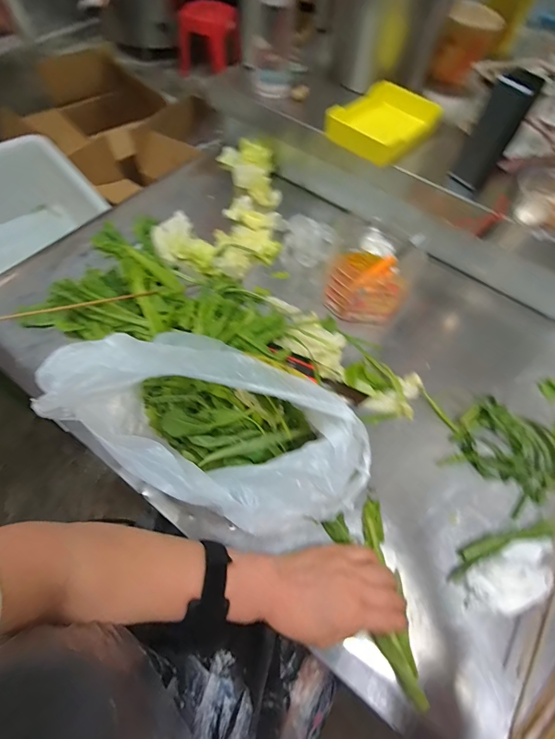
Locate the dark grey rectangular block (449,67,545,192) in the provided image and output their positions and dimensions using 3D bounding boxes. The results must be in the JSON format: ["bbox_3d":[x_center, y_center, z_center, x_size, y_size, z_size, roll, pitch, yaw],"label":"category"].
[{"bbox_3d":[0.300,-0.332,0.506,0.046,0.129,0.051,40,66,17],"label":"dark grey rectangular block"}]

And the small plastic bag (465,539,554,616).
[{"bbox_3d":[0.265,0.229,0.404,0.118,0.021,0.055,-20,64,-14],"label":"small plastic bag"}]

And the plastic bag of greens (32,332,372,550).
[{"bbox_3d":[-0.048,0.066,0.372,0.284,0.194,0.138,24,62,9],"label":"plastic bag of greens"}]

